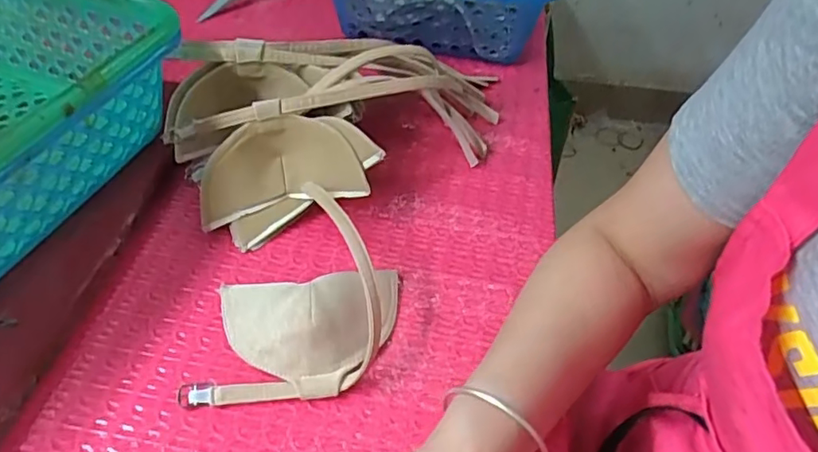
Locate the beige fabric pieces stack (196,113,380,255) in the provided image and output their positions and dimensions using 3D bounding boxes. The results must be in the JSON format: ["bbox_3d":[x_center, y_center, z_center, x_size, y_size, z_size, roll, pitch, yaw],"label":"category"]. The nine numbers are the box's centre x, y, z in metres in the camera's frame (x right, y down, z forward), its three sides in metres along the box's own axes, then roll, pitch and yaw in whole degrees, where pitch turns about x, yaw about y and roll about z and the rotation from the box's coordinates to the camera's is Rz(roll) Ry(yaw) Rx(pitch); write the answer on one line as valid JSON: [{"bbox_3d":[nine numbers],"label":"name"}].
[{"bbox_3d":[-0.093,-0.037,0.441,0.130,0.065,0.077,-13,48,-16],"label":"beige fabric pieces stack"}]

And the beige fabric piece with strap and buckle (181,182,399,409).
[{"bbox_3d":[-0.068,0.044,0.370,0.113,0.058,0.132,6,45,2],"label":"beige fabric piece with strap and buckle"}]

